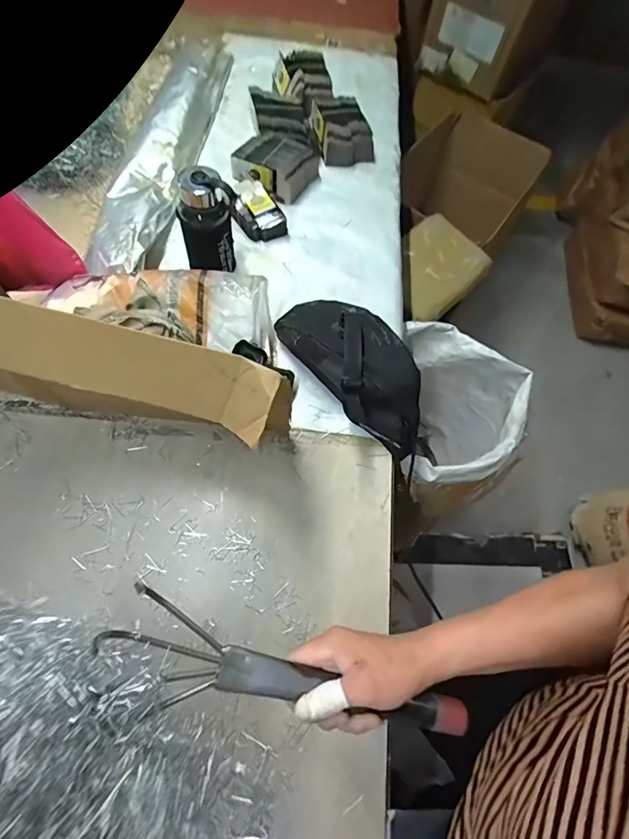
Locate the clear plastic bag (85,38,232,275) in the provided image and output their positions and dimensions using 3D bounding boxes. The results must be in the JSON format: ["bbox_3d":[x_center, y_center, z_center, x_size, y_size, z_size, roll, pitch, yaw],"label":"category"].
[{"bbox_3d":[-0.298,-0.576,0.870,0.137,0.066,0.749,8,65,1],"label":"clear plastic bag"}]

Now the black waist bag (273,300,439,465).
[{"bbox_3d":[0.076,-0.079,0.651,0.140,0.091,0.286,-33,71,-16],"label":"black waist bag"}]

